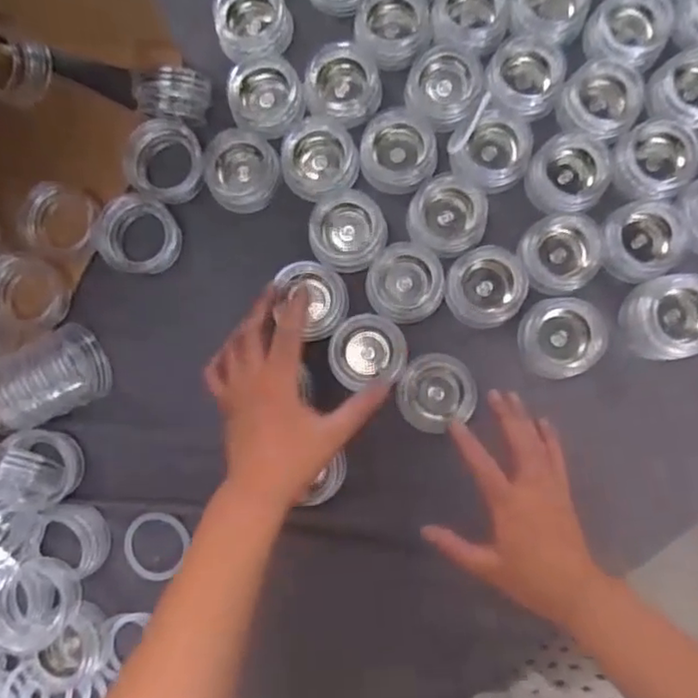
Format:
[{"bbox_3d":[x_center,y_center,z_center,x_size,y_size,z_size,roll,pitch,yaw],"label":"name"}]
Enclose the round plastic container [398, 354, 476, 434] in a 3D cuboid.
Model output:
[{"bbox_3d":[0.071,0.037,0.502,0.062,0.017,0.063,0,87,2],"label":"round plastic container"}]

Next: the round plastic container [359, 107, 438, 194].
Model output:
[{"bbox_3d":[0.041,-0.164,0.514,0.062,0.033,0.057,0,88,0],"label":"round plastic container"}]

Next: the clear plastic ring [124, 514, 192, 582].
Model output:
[{"bbox_3d":[-0.165,0.167,0.521,0.052,0.006,0.057,0,88,0],"label":"clear plastic ring"}]

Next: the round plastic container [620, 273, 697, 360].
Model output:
[{"bbox_3d":[0.252,-0.024,0.475,0.063,0.039,0.061,0,88,0],"label":"round plastic container"}]

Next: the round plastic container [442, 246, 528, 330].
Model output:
[{"bbox_3d":[0.111,-0.051,0.499,0.060,0.028,0.062,0,88,0],"label":"round plastic container"}]

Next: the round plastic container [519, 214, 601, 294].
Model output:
[{"bbox_3d":[0.171,-0.076,0.493,0.063,0.023,0.058,-8,88,0],"label":"round plastic container"}]

